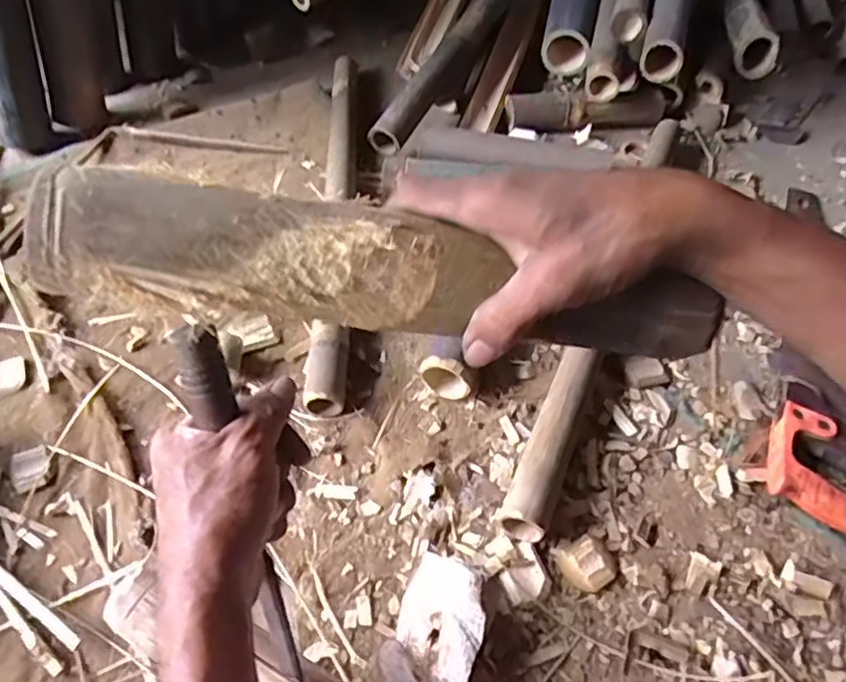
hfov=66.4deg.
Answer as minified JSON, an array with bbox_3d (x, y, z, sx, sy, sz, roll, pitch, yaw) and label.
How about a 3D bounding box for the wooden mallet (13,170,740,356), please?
[{"bbox_3d":[-0.012,-0.036,0.336,0.345,0.052,0.058,9,51,-10],"label":"wooden mallet"}]

